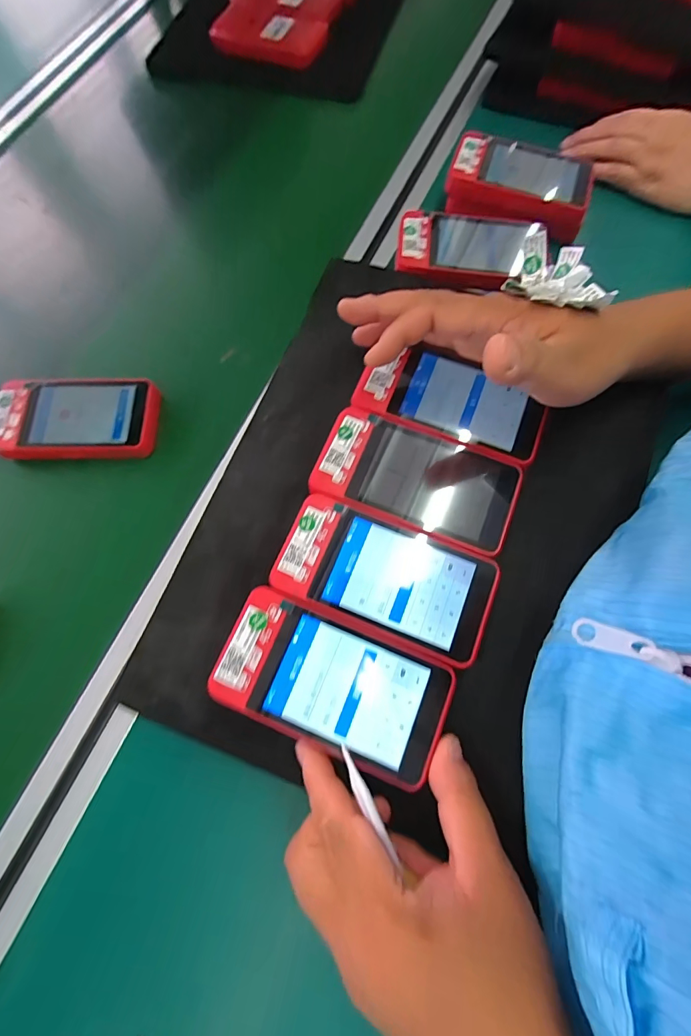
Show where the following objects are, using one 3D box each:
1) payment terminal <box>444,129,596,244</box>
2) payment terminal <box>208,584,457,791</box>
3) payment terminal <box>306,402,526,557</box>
[{"bbox_3d":[0.154,-0.295,0.369,0.120,0.038,0.065,18,74,7],"label":"payment terminal"},{"bbox_3d":[-0.006,0.086,0.222,0.117,0.020,0.061,21,74,8],"label":"payment terminal"},{"bbox_3d":[0.043,-0.022,0.258,0.118,0.022,0.061,20,74,8],"label":"payment terminal"}]

